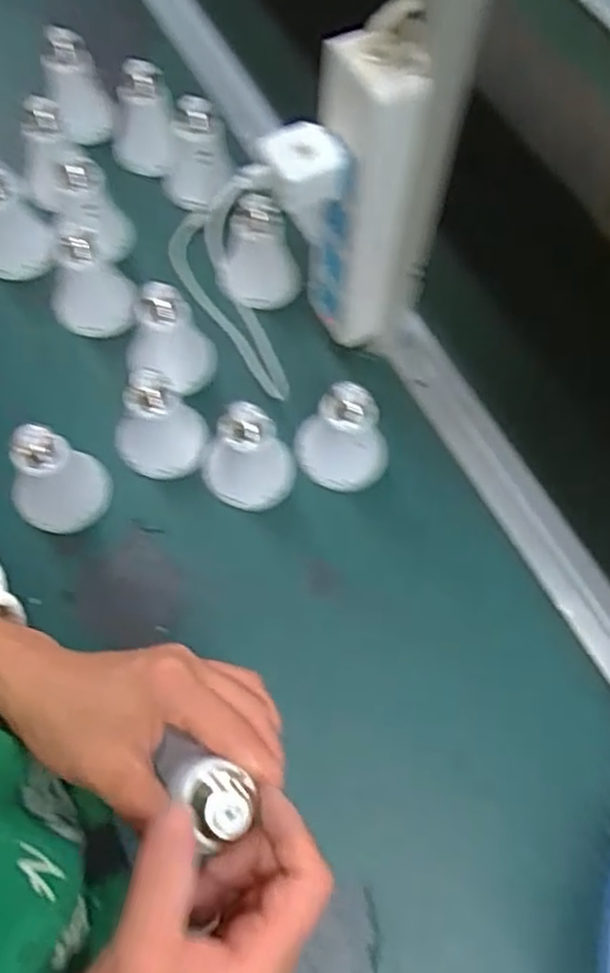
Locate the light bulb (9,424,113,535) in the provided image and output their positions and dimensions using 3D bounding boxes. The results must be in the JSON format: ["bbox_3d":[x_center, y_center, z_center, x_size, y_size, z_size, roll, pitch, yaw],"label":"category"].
[{"bbox_3d":[-0.178,-0.007,0.529,0.068,0.090,0.052,-32,70,-15],"label":"light bulb"}]

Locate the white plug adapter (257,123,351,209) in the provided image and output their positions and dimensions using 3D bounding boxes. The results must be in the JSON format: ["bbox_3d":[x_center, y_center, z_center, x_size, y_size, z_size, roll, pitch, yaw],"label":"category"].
[{"bbox_3d":[-0.003,-0.196,0.462,0.045,0.035,0.047,-27,68,-13],"label":"white plug adapter"}]

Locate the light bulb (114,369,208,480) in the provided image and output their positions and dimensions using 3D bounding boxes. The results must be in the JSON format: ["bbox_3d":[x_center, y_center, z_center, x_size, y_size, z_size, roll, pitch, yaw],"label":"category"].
[{"bbox_3d":[-0.106,-0.049,0.546,0.065,0.079,0.052,-33,70,-15],"label":"light bulb"}]

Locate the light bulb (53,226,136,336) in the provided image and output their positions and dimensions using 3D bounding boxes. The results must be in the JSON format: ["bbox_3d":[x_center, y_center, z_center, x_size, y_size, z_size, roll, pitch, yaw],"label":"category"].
[{"bbox_3d":[-0.177,-0.172,0.607,0.066,0.079,0.057,-22,67,-11],"label":"light bulb"}]

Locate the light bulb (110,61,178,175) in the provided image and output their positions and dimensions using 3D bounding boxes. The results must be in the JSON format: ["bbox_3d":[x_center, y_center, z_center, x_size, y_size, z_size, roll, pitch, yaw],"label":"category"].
[{"bbox_3d":[-0.151,-0.335,0.695,0.055,0.096,0.047,-13,66,-7],"label":"light bulb"}]

